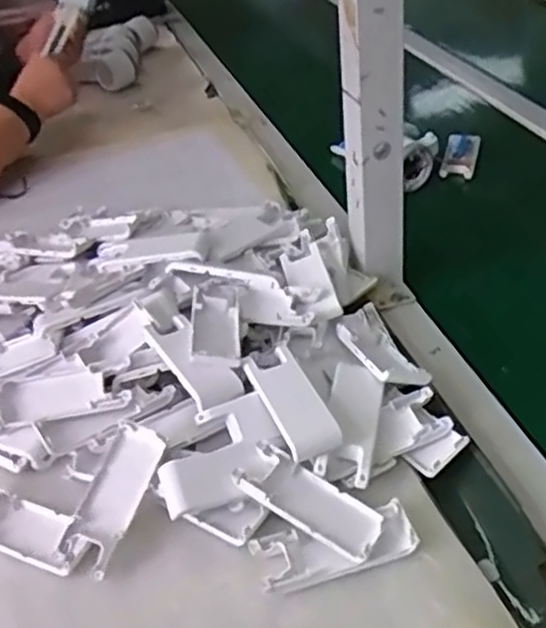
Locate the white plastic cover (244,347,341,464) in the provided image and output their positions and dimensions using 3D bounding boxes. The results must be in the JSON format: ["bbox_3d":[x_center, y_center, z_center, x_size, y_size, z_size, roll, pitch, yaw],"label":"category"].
[{"bbox_3d":[0.013,0.062,0.533,0.037,0.016,0.099,-35,49,-1],"label":"white plastic cover"}]

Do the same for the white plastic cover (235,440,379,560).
[{"bbox_3d":[0.025,0.125,0.491,0.098,0.014,0.038,29,48,16],"label":"white plastic cover"}]

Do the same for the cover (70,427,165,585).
[{"bbox_3d":[-0.108,0.125,0.500,0.037,0.015,0.099,12,65,22],"label":"cover"}]

